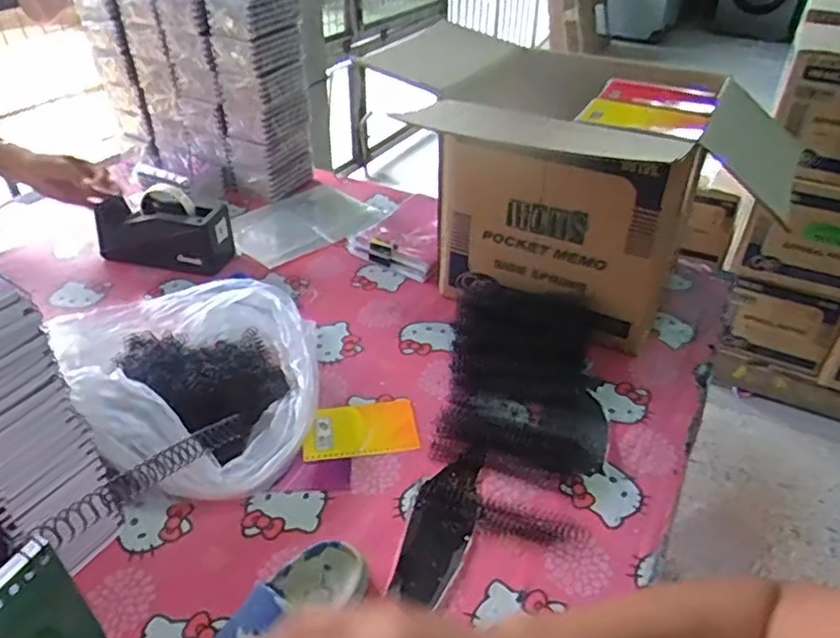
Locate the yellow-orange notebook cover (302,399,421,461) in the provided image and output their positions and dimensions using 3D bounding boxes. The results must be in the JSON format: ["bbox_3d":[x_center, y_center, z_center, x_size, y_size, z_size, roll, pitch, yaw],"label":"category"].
[{"bbox_3d":[-0.069,0.125,0.746,0.128,0.005,0.074,-4,38,-8],"label":"yellow-orange notebook cover"}]

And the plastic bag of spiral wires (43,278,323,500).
[{"bbox_3d":[-0.251,0.048,0.737,0.277,0.135,0.332,-14,41,-19],"label":"plastic bag of spiral wires"}]

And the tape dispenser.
[{"bbox_3d":[-0.400,-0.136,1.000,0.207,0.114,0.069,9,39,9],"label":"tape dispenser"}]

